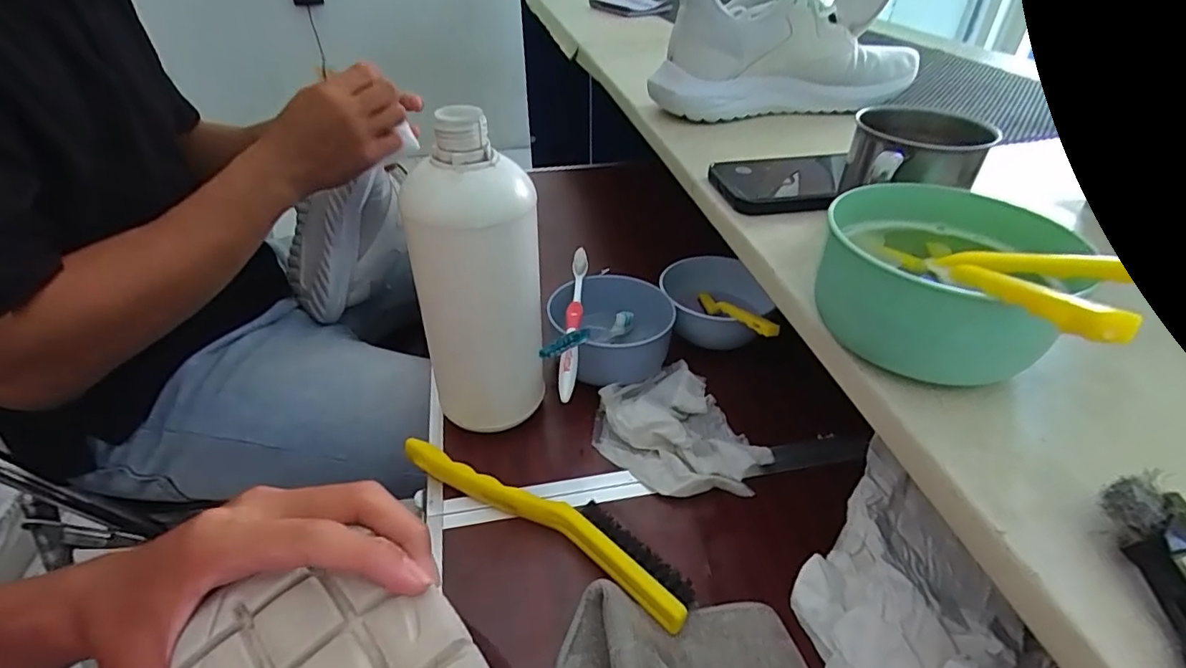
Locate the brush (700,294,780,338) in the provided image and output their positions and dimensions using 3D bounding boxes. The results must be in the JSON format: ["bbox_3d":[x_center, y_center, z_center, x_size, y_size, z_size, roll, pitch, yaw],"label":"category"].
[{"bbox_3d":[0.123,-0.019,0.484,0.015,0.013,0.162,-5,12,-5],"label":"brush"}]

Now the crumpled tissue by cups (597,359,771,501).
[{"bbox_3d":[0.063,0.073,0.416,0.099,0.035,0.121,-23,43,-25],"label":"crumpled tissue by cups"}]

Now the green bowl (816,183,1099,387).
[{"bbox_3d":[0.170,-0.028,0.269,0.098,0.065,0.121,24,45,28],"label":"green bowl"}]

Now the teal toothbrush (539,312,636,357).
[{"bbox_3d":[0.002,0.000,0.445,0.013,0.023,0.177,14,11,18],"label":"teal toothbrush"}]

